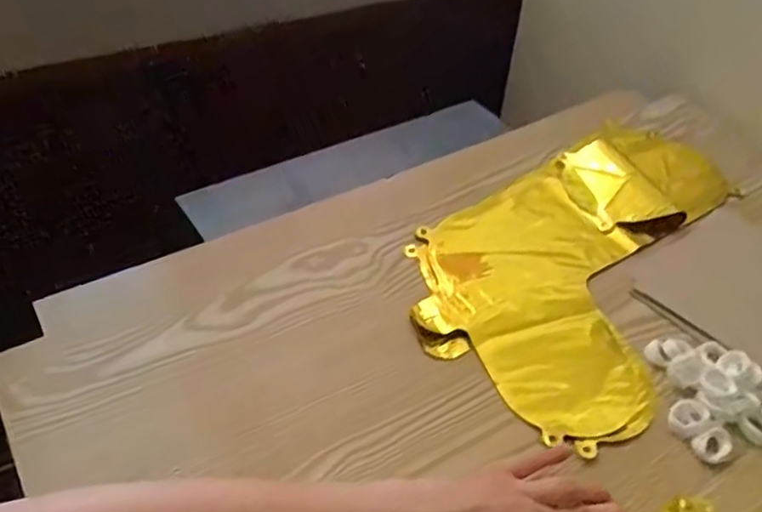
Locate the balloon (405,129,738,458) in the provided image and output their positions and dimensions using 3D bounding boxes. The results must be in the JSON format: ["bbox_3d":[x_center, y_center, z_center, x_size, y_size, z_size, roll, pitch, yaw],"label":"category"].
[{"bbox_3d":[0.207,-0.010,0.612,0.400,0.009,0.236,-31,54,-32],"label":"balloon"}]

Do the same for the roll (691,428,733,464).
[{"bbox_3d":[0.234,0.133,0.465,0.029,0.010,0.019,-20,48,-23],"label":"roll"}]

